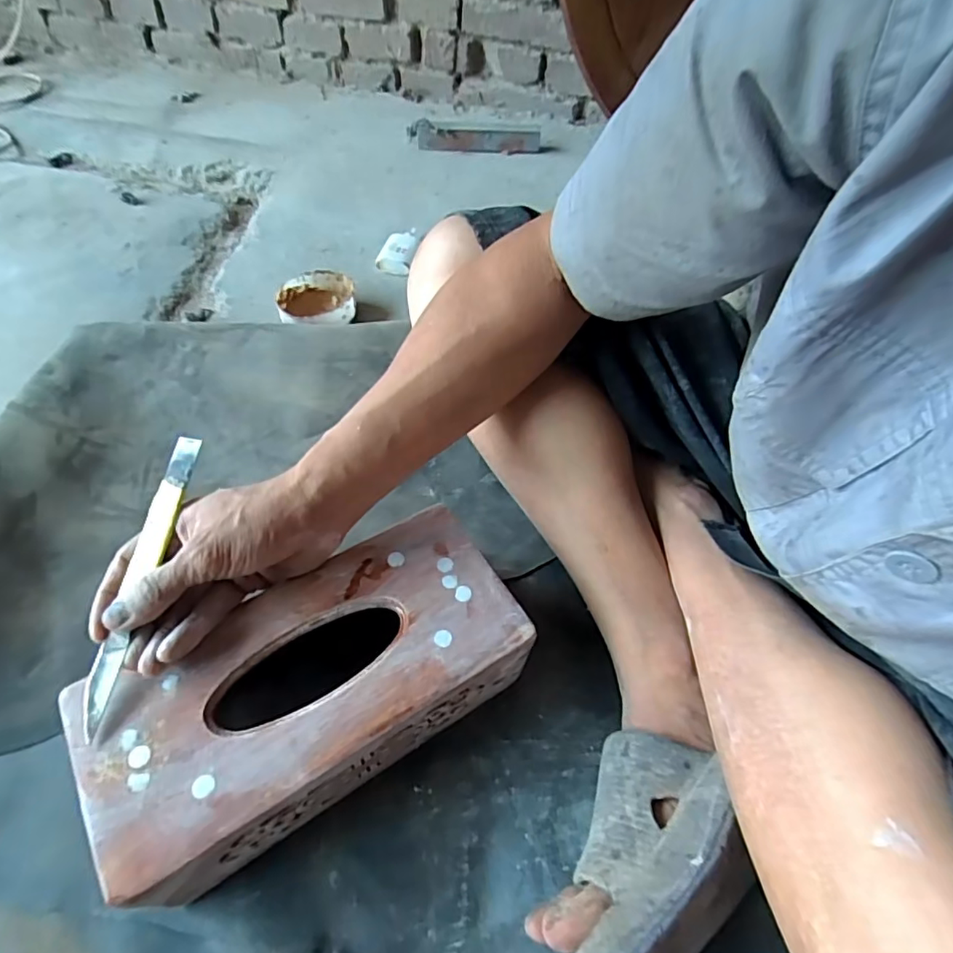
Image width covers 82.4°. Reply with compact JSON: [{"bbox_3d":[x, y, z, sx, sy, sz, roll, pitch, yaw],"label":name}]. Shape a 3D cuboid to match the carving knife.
[{"bbox_3d":[-0.203,0.058,0.329,0.020,0.006,0.176,9,73,3],"label":"carving knife"}]

